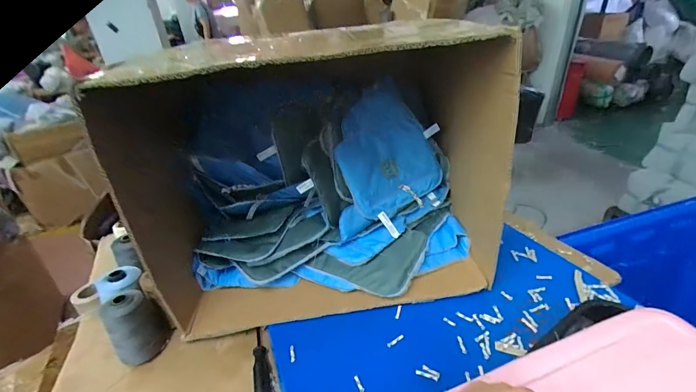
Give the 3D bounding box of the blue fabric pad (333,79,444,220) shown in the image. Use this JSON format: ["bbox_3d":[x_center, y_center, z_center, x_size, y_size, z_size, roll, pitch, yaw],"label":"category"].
[{"bbox_3d":[0.070,-0.097,0.725,0.225,0.257,0.019,-28,-2,-25],"label":"blue fabric pad"}]

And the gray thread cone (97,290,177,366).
[{"bbox_3d":[-0.347,0.211,0.550,0.059,0.104,0.069,0,32,9],"label":"gray thread cone"}]

